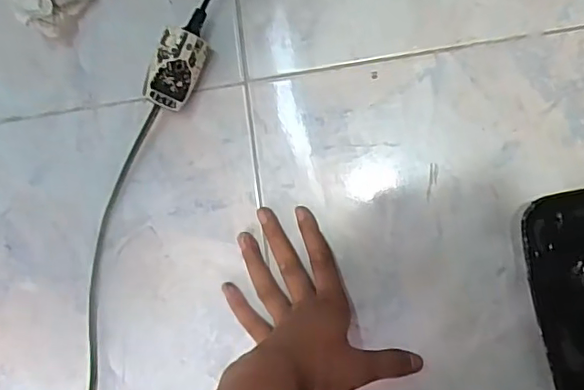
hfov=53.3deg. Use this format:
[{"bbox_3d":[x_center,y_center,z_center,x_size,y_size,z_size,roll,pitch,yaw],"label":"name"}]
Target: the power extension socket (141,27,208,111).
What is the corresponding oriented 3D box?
[{"bbox_3d":[-0.102,-0.112,0.527,0.036,0.043,0.068,23,92,9],"label":"power extension socket"}]

